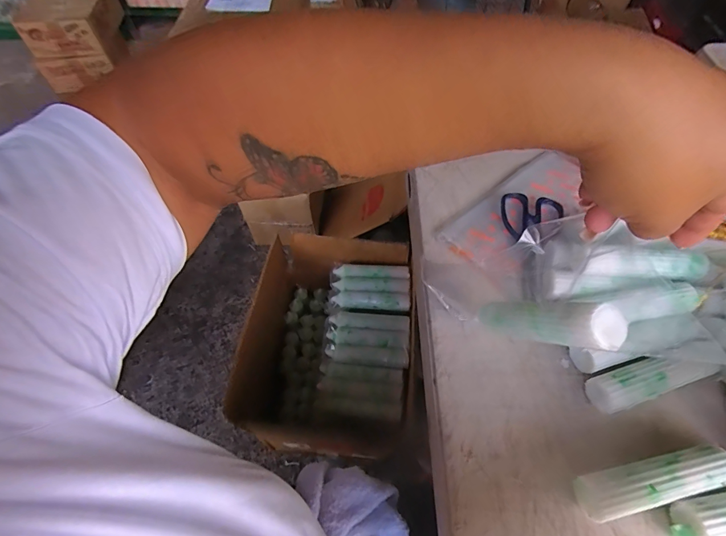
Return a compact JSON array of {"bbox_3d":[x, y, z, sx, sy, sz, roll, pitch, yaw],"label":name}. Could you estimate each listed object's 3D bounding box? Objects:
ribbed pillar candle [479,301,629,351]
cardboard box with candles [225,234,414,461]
[{"bbox_3d":[0.145,0.045,0.315,0.029,0.132,0.031,-30,97,-19],"label":"ribbed pillar candle"},{"bbox_3d":[-0.054,0.131,0.746,0.296,0.190,0.333,5,57,2],"label":"cardboard box with candles"}]

